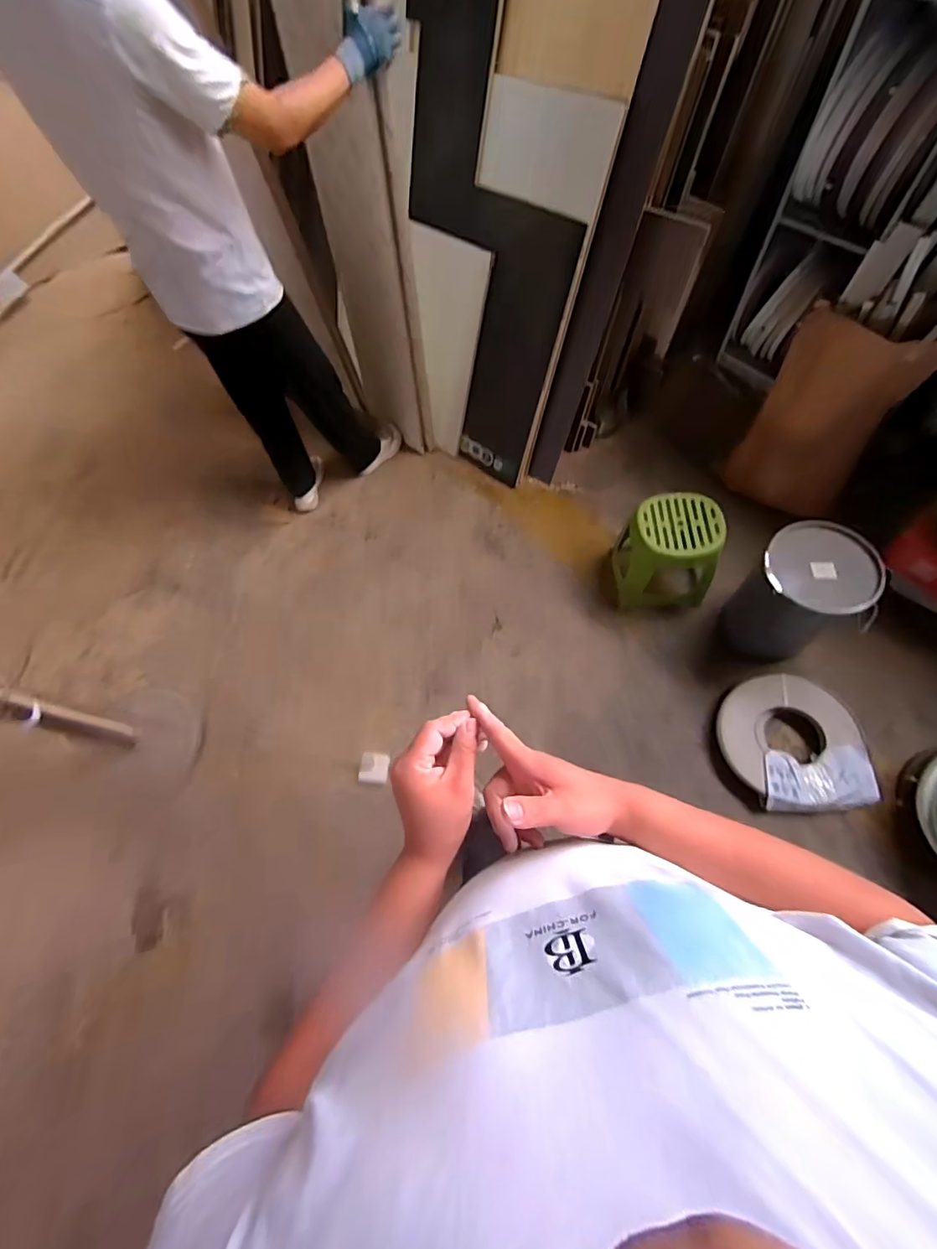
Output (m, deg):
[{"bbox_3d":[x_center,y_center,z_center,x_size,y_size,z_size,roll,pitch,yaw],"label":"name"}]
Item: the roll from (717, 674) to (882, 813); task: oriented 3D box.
[{"bbox_3d":[0.965,0.350,1.495,0.363,0.072,0.422,-19,62,16],"label":"roll"}]

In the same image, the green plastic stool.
[{"bbox_3d":[0.663,-0.244,1.696,0.316,0.310,0.283,-2,66,5],"label":"green plastic stool"}]

